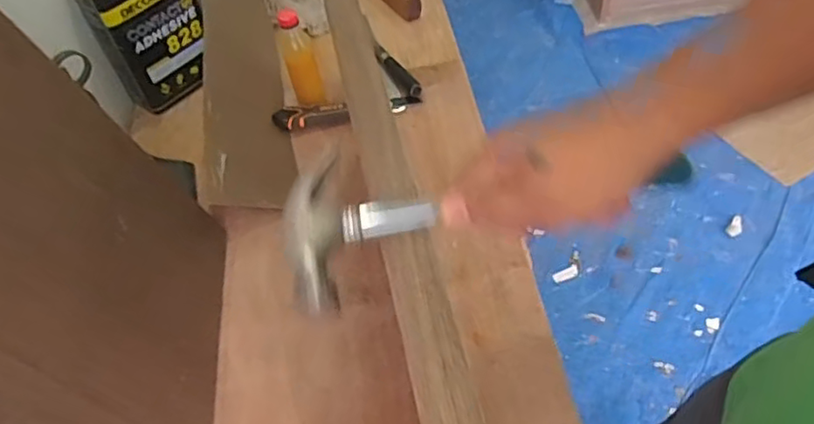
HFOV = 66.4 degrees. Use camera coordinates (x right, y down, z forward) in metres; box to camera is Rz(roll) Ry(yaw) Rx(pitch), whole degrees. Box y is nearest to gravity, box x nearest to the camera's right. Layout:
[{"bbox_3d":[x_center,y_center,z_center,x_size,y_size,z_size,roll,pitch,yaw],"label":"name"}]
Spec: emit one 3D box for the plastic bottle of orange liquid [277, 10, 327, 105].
[{"bbox_3d":[-0.170,-0.241,0.988,0.054,0.162,0.049,-15,51,-6],"label":"plastic bottle of orange liquid"}]

